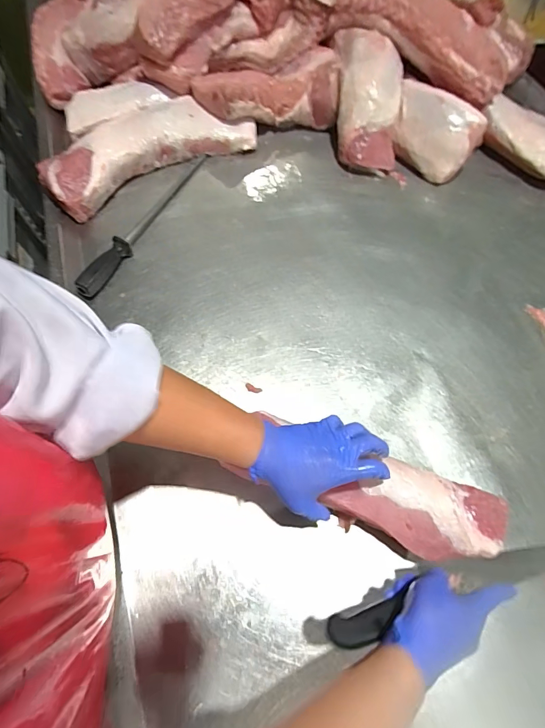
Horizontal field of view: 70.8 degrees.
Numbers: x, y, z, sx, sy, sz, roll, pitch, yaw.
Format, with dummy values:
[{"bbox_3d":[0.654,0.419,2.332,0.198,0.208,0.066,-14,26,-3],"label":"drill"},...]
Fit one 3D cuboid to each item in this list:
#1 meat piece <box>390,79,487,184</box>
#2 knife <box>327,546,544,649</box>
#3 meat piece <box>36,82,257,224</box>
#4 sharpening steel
[{"bbox_3d":[0.332,-0.486,0.808,0.191,0.106,0.130,33,67,14],"label":"meat piece"},{"bbox_3d":[0.201,0.242,0.422,0.307,0.045,0.041,-7,63,-18],"label":"knife"},{"bbox_3d":[-0.290,-0.484,0.805,0.416,0.079,0.285,-33,68,-17],"label":"meat piece"},{"bbox_3d":[-0.232,-0.282,0.727,0.036,0.034,0.407,25,65,11],"label":"sharpening steel"}]

